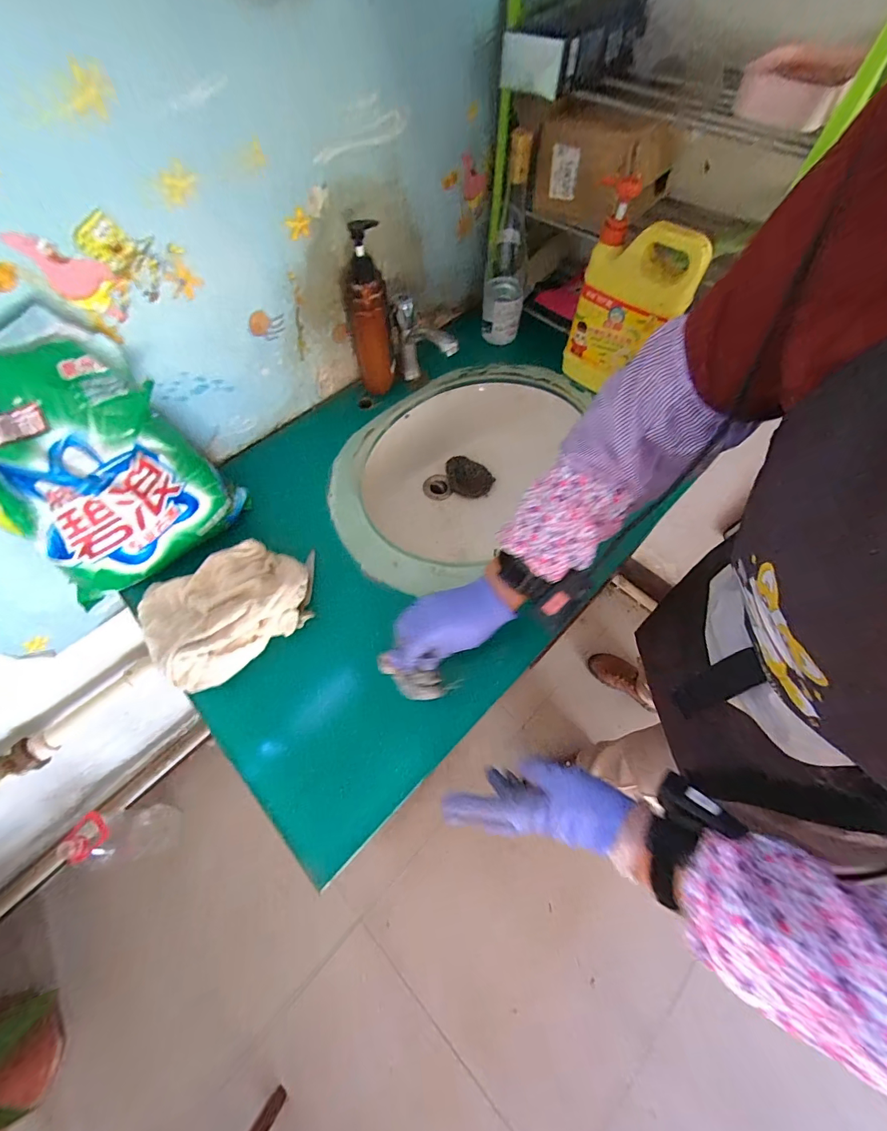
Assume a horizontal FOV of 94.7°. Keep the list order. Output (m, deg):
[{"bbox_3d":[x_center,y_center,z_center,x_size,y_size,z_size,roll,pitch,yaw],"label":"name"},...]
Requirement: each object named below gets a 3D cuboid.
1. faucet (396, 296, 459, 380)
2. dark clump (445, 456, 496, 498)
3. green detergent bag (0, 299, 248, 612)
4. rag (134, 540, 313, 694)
[{"bbox_3d":[-0.024,-0.328,0.638,0.029,0.123,0.116,-40,69,-18],"label":"faucet"},{"bbox_3d":[0.047,-0.166,0.779,0.095,0.012,0.069,26,85,11],"label":"dark clump"},{"bbox_3d":[-0.387,-0.093,0.439,0.137,0.235,0.234,32,67,16],"label":"green detergent bag"},{"bbox_3d":[-0.252,0.051,0.479,0.207,0.052,0.151,-21,64,-10],"label":"rag"}]

